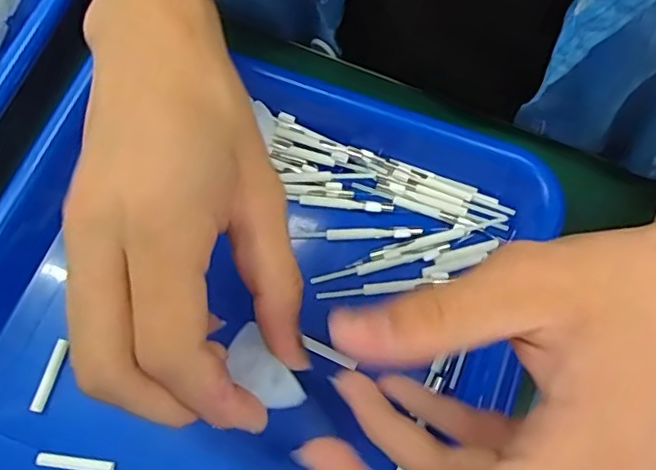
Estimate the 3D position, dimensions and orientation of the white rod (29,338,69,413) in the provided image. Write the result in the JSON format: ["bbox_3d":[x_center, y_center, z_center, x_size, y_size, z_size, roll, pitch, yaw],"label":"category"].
[{"bbox_3d":[-0.129,0.064,0.269,0.006,0.004,0.033,14,72,5],"label":"white rod"}]

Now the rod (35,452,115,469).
[{"bbox_3d":[-0.112,0.101,0.258,0.033,0.004,0.006,7,72,2],"label":"rod"}]

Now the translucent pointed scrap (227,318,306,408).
[{"bbox_3d":[-0.024,0.050,0.212,0.017,0.004,0.034,-41,71,-12],"label":"translucent pointed scrap"}]

